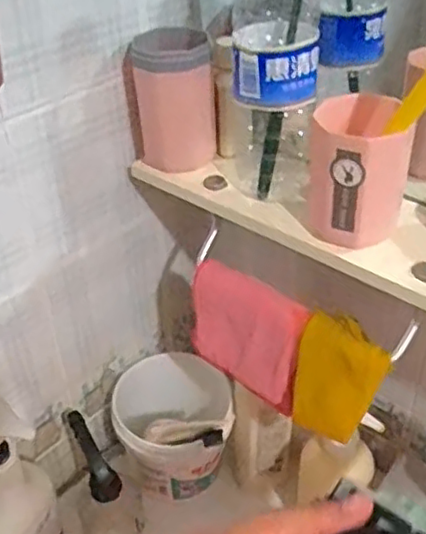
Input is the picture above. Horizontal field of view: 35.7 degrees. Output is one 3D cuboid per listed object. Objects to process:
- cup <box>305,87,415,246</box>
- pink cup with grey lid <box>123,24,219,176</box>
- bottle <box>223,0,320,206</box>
[{"bbox_3d":[0.105,-0.067,0.472,0.065,0.093,0.068,-1,39,0],"label":"cup"},{"bbox_3d":[-0.033,-0.137,0.561,0.066,0.106,0.069,-1,39,0],"label":"pink cup with grey lid"},{"bbox_3d":[0.044,-0.152,0.499,0.067,0.208,0.075,2,39,3],"label":"bottle"}]

